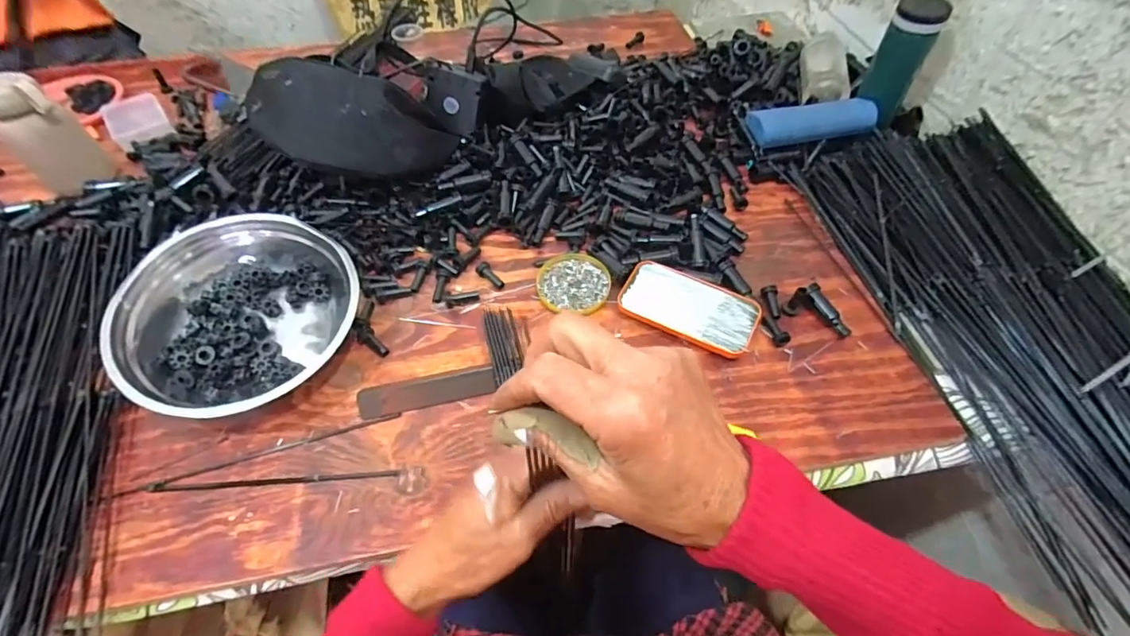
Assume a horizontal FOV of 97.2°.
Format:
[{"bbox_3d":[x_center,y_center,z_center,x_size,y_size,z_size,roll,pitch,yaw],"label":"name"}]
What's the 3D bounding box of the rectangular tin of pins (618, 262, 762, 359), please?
[{"bbox_3d":[0.138,-0.014,0.550,0.144,0.018,0.080,28,59,18],"label":"rectangular tin of pins"}]

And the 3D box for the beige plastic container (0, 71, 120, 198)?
[{"bbox_3d":[-0.657,-0.232,0.627,0.076,0.126,0.051,-33,61,-21],"label":"beige plastic container"}]

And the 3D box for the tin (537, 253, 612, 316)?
[{"bbox_3d":[0.011,-0.042,0.582,0.082,0.008,0.085,0,54,0],"label":"tin"}]

